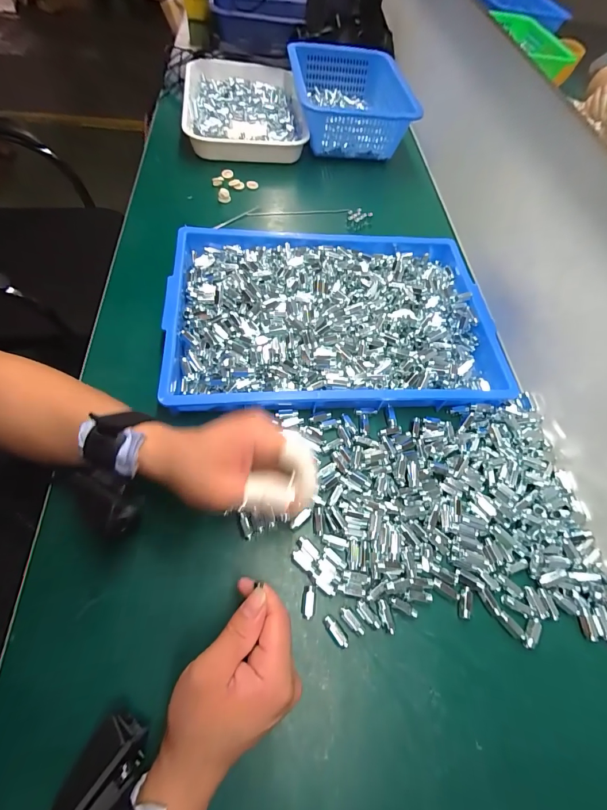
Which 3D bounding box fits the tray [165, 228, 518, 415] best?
[{"bbox_3d":[0.043,-0.123,0.470,0.423,0.050,0.285,-2,62,-7],"label":"tray"}]

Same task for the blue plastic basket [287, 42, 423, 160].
[{"bbox_3d":[0.092,-0.635,0.732,0.220,0.084,0.298,-2,62,-7],"label":"blue plastic basket"}]

